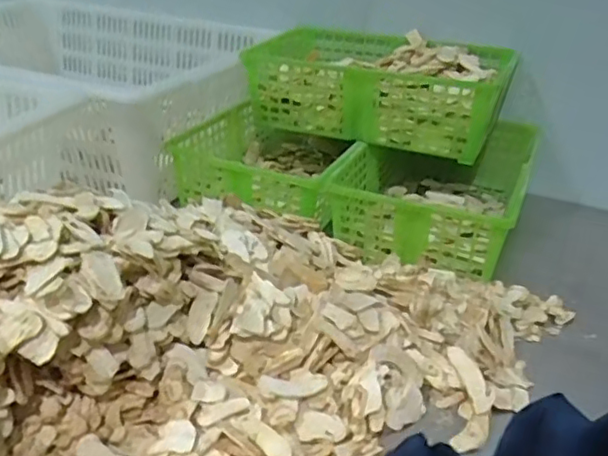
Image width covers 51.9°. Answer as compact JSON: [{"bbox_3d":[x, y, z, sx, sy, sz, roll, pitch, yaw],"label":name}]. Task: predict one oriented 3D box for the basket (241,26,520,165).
[{"bbox_3d":[0.105,-0.206,0.891,0.346,0.099,0.224,15,31,18],"label":"basket"}]

